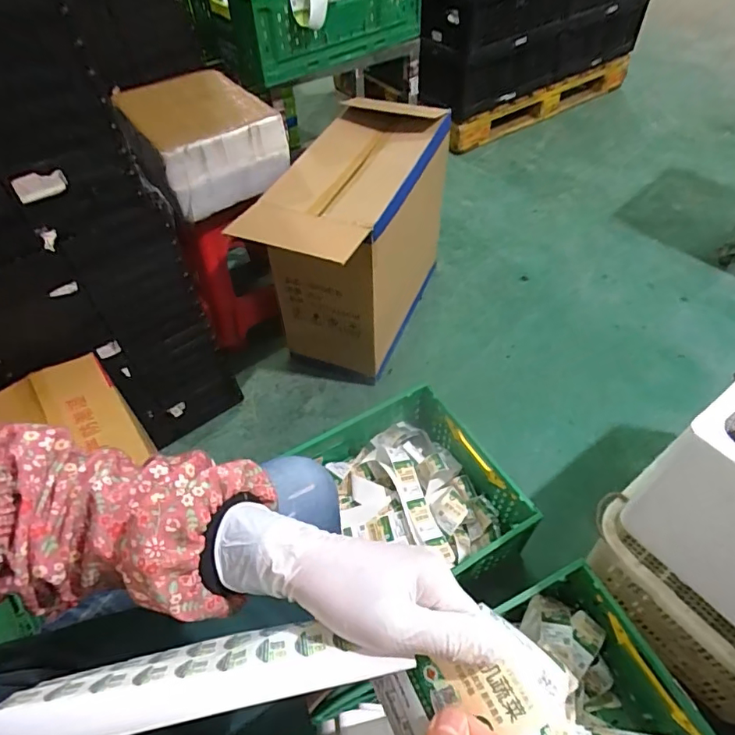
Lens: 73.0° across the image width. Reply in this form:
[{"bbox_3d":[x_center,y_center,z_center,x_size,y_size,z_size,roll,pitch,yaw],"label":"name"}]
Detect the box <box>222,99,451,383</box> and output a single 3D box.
[{"bbox_3d":[-0.019,-0.318,1.397,0.344,0.543,0.673,18,54,16],"label":"box"}]

